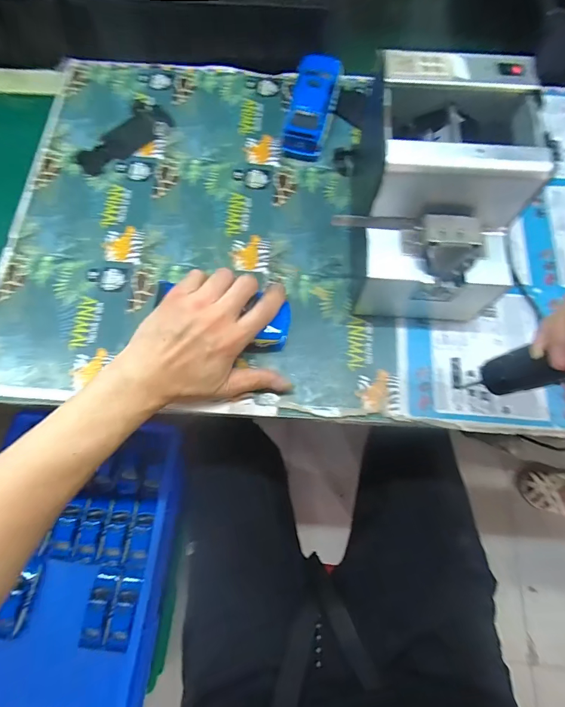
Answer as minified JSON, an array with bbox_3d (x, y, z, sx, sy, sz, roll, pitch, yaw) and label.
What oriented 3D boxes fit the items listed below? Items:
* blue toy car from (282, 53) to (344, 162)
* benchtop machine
[{"bbox_3d":[0.036,-0.292,0.441,0.053,0.041,0.125,13,72,4],"label":"blue toy car"},{"bbox_3d":[0.131,-0.139,0.348,0.144,0.144,0.178,8,72,2],"label":"benchtop machine"}]

